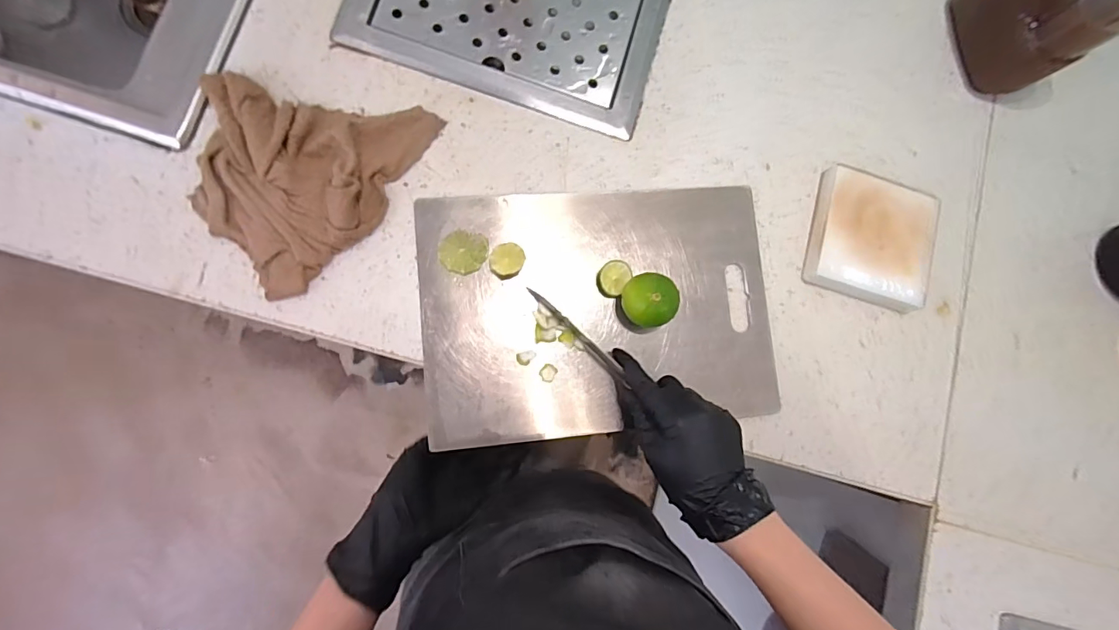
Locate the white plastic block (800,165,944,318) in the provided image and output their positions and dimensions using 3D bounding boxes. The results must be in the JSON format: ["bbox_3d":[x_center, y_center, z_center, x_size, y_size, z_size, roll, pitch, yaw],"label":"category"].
[{"bbox_3d":[0.322,-0.077,0.500,0.123,0.024,0.123,16,82,-6],"label":"white plastic block"}]

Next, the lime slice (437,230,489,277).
[{"bbox_3d":[-0.089,-0.058,0.449,0.044,0.005,0.041,1,84,-8],"label":"lime slice"}]

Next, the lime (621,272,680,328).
[{"bbox_3d":[0.082,-0.013,0.448,0.048,0.051,0.047,1,84,-8],"label":"lime"}]

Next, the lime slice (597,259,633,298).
[{"bbox_3d":[0.051,-0.036,0.464,0.028,0.010,0.035,35,81,-3],"label":"lime slice"}]

